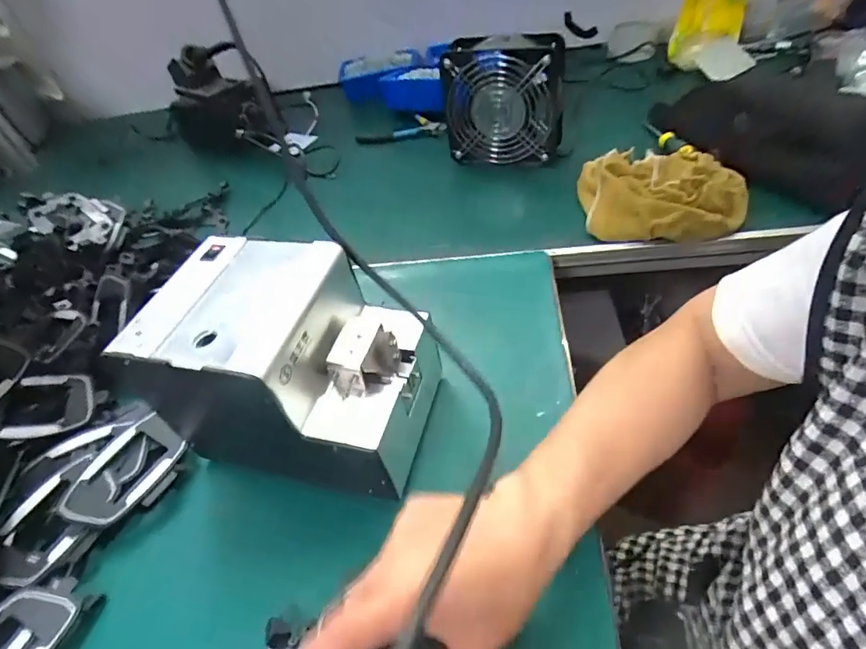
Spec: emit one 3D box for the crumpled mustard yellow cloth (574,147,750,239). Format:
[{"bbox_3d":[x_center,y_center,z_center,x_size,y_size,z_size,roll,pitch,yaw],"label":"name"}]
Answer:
[{"bbox_3d":[0.250,-0.145,0.534,0.160,0.058,0.117,-3,47,8],"label":"crumpled mustard yellow cloth"}]

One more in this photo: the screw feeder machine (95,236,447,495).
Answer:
[{"bbox_3d":[-0.100,0.031,0.369,0.195,0.141,0.133,4,48,14],"label":"screw feeder machine"}]

